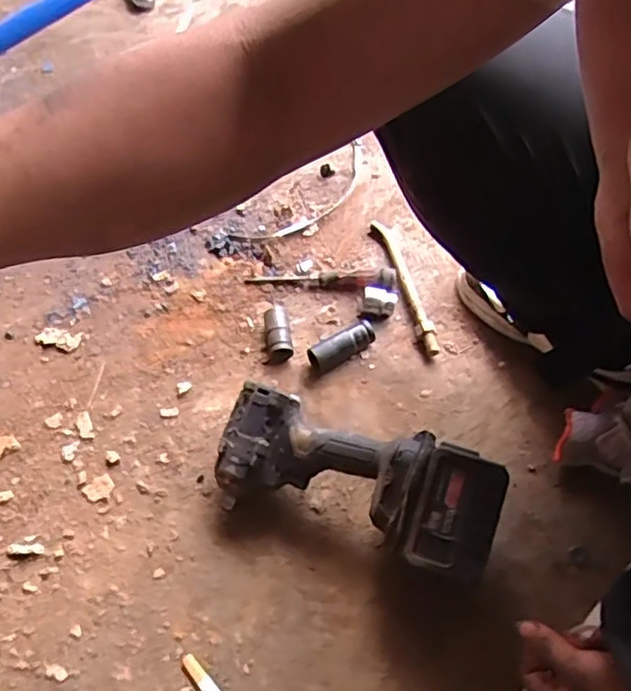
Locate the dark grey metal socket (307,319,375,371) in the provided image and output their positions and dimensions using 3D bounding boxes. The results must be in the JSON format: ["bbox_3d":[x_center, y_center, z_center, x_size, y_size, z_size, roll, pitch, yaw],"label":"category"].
[{"bbox_3d":[0.032,0.000,0.746,0.086,0.035,0.026,-27,59,-19],"label":"dark grey metal socket"}]

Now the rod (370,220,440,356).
[{"bbox_3d":[0.112,-0.082,0.797,0.022,0.021,0.221,-10,55,-8],"label":"rod"}]

